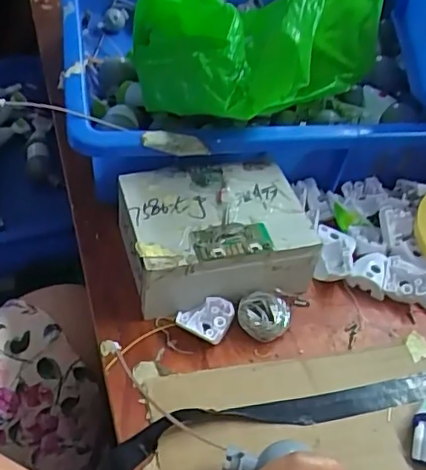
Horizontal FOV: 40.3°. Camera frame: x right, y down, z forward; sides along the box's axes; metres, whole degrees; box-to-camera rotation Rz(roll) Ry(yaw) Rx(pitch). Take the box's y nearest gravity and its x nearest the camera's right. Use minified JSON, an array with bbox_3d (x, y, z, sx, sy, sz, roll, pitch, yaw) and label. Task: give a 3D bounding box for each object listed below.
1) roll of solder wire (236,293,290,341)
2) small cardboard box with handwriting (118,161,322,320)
[{"bbox_3d":[0.035,0.052,0.387,0.032,0.022,0.030,5,45,-5],"label":"roll of solder wire"},{"bbox_3d":[0.000,-0.001,0.409,0.122,0.049,0.094,-8,47,-15],"label":"small cardboard box with handwriting"}]

